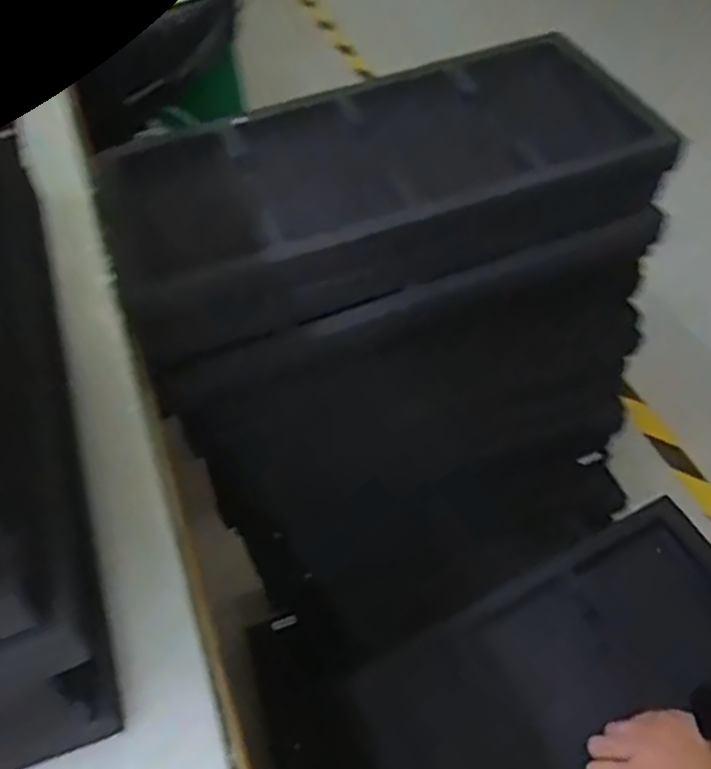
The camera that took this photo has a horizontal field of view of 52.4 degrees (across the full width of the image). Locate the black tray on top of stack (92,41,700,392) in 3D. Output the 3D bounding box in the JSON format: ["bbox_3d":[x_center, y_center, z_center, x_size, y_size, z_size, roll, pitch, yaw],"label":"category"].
[{"bbox_3d":[0.029,-0.203,0.684,0.485,0.096,0.212,-17,53,-7],"label":"black tray on top of stack"}]

